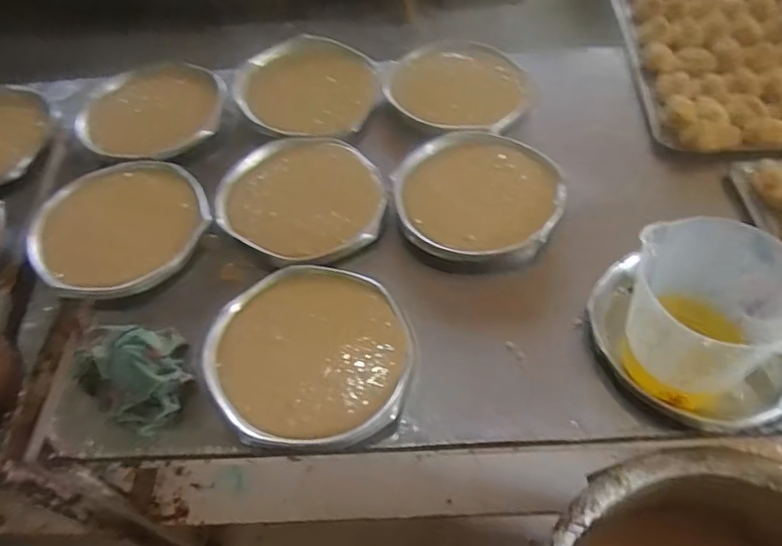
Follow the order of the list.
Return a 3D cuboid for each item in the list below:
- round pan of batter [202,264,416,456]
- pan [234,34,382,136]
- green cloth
[{"bbox_3d":[-0.081,0.080,0.573,0.198,0.028,0.186,-2,53,3],"label":"round pan of batter"},{"bbox_3d":[-0.115,-0.270,0.824,0.192,0.033,0.176,-2,53,3],"label":"pan"},{"bbox_3d":[-0.248,0.098,0.575,0.100,0.050,0.121,-37,59,-22],"label":"green cloth"}]

